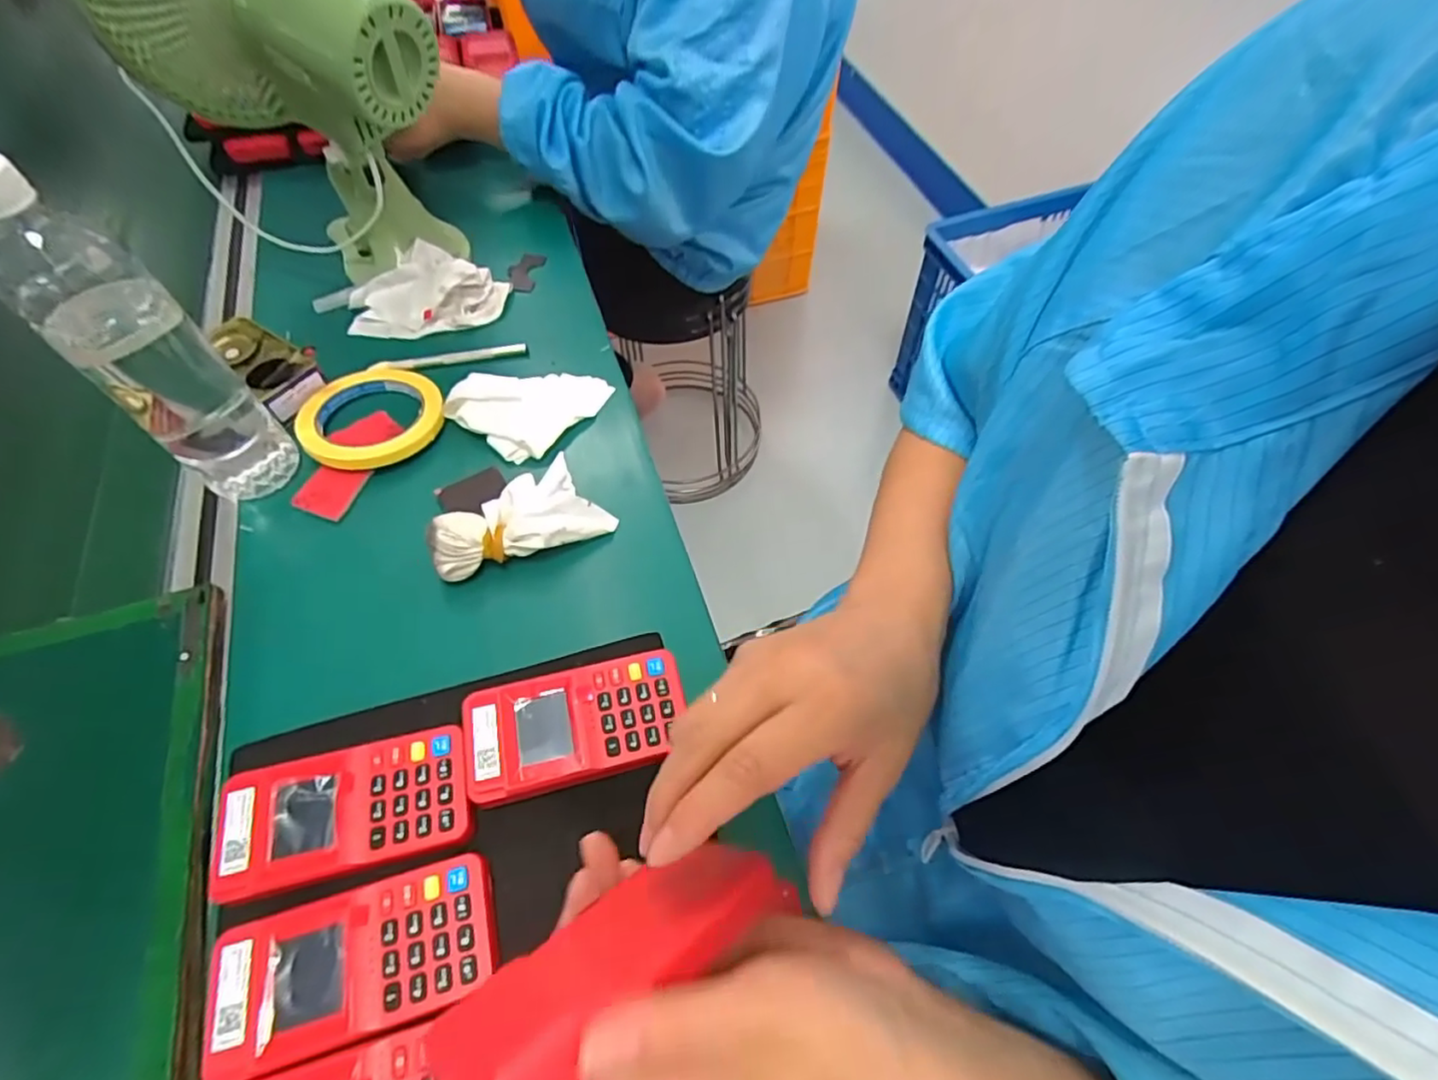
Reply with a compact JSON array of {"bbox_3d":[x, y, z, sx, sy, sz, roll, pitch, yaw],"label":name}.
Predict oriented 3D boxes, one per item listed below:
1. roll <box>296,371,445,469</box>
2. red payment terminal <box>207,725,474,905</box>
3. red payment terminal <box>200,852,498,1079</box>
[{"bbox_3d":[-0.263,-0.095,0.475,0.100,0.018,0.100,0,58,0],"label":"roll"},{"bbox_3d":[-0.192,0.141,0.330,0.120,0.022,0.060,-13,59,-8],"label":"red payment terminal"},{"bbox_3d":[-0.169,0.198,0.299,0.121,0.022,0.060,-15,59,-9],"label":"red payment terminal"}]

